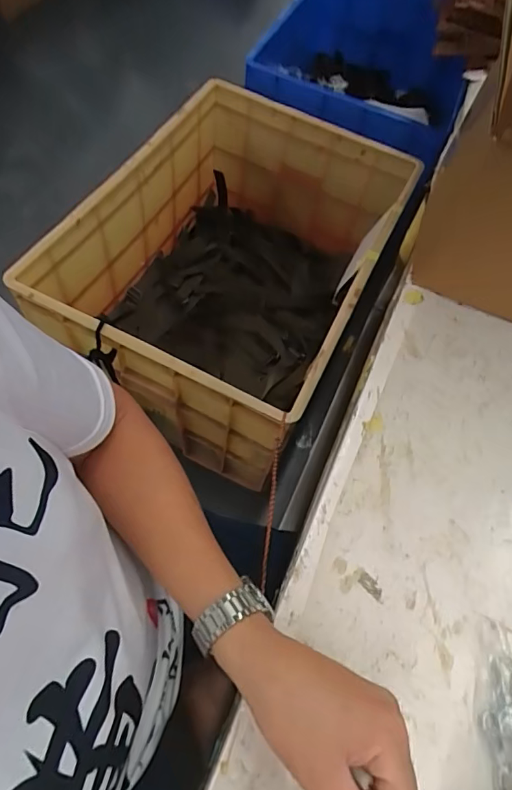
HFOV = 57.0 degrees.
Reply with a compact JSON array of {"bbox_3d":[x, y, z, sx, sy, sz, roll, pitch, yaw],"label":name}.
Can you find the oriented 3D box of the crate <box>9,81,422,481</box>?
[{"bbox_3d":[-0.049,-0.313,1.248,0.620,0.420,0.847,25,62,7],"label":"crate"}]

